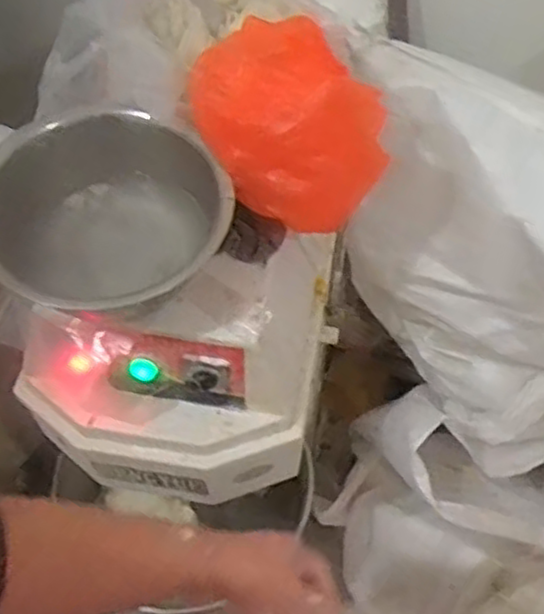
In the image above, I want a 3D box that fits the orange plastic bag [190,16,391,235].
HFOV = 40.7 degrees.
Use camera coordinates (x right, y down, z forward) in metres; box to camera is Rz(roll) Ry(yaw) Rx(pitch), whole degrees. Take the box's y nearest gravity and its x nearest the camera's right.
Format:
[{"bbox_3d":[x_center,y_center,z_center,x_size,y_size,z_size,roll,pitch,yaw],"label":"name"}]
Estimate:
[{"bbox_3d":[0.013,-0.162,0.673,0.149,0.155,0.109,-28,60,-17],"label":"orange plastic bag"}]

